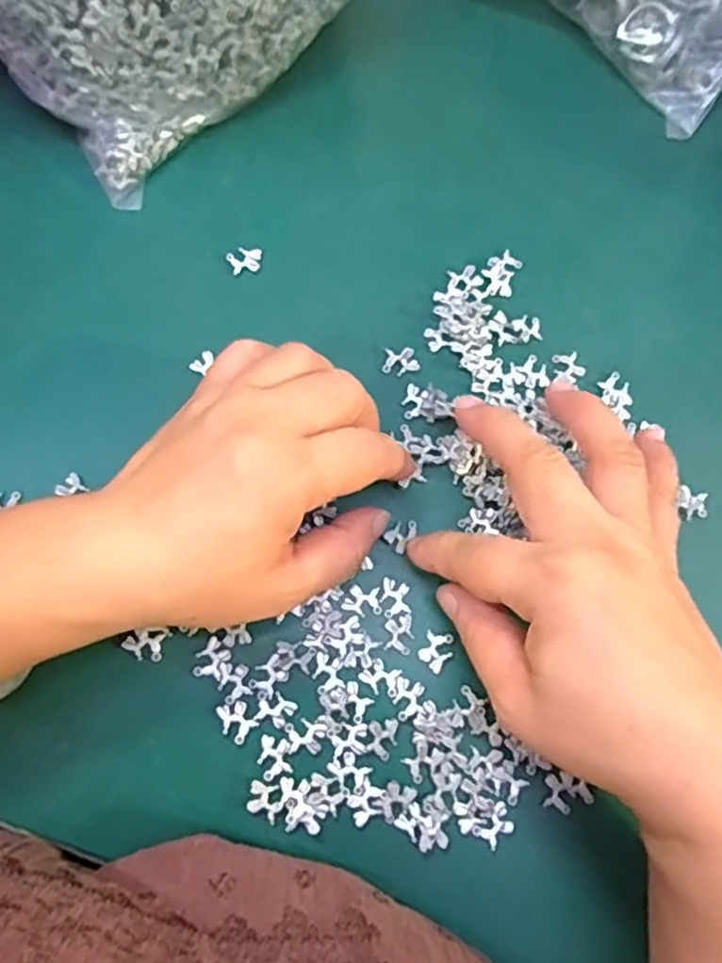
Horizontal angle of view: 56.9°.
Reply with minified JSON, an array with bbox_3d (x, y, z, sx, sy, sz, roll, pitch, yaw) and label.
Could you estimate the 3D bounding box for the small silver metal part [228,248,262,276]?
[{"bbox_3d":[-0.054,-0.103,0.310,0.015,0.004,0.010,-17,77,-6],"label":"small silver metal part"}]

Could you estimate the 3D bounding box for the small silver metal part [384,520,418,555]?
[{"bbox_3d":[0.017,0.022,0.279,0.010,0.004,0.015,34,77,7],"label":"small silver metal part"}]

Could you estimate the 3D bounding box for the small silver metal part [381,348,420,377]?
[{"bbox_3d":[0.018,-0.054,0.300,0.016,0.004,0.012,-7,76,-3],"label":"small silver metal part"}]

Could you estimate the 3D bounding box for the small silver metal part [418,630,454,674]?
[{"bbox_3d":[0.031,0.067,0.268,0.013,0.004,0.016,39,78,8],"label":"small silver metal part"}]

